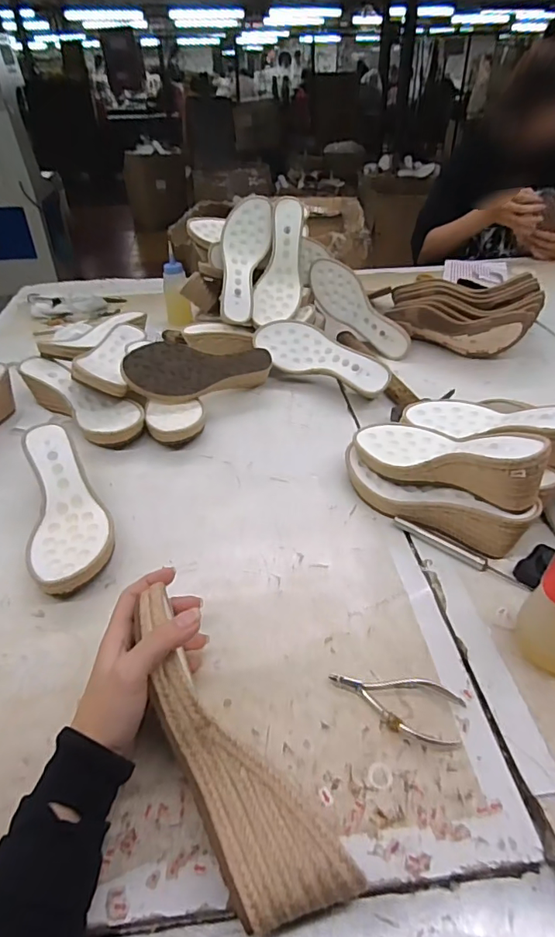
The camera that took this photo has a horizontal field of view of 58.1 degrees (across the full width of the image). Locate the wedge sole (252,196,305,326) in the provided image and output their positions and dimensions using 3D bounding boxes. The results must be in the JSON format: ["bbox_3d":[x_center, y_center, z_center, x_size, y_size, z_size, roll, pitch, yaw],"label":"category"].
[{"bbox_3d":[0.008,-0.342,0.833,0.073,0.221,0.047,9,-2,13],"label":"wedge sole"}]

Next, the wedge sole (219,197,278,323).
[{"bbox_3d":[-0.055,-0.347,0.827,0.078,0.038,0.219,7,79,10],"label":"wedge sole"}]

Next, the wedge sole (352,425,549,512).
[{"bbox_3d":[0.179,-0.009,0.528,0.077,0.066,0.225,-21,20,-27],"label":"wedge sole"}]

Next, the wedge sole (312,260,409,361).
[{"bbox_3d":[0.144,-0.279,0.892,0.226,0.080,0.040,48,51,8],"label":"wedge sole"}]

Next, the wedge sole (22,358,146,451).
[{"bbox_3d":[-0.267,-0.097,0.705,0.218,0.064,0.082,28,46,32],"label":"wedge sole"}]

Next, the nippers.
[{"bbox_3d":[0.093,0.183,0.389,0.101,0.008,0.046,5,36,7],"label":"nippers"}]

